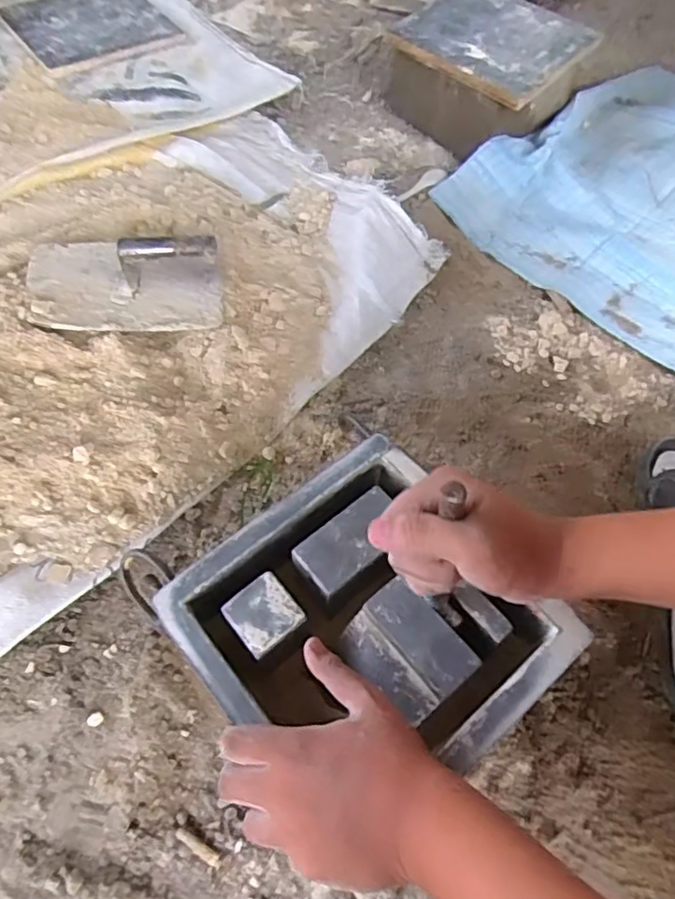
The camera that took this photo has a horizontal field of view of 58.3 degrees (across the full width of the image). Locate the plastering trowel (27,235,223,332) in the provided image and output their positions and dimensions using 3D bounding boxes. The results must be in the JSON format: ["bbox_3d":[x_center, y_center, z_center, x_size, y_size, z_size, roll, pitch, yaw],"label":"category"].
[{"bbox_3d":[-0.239,-0.207,0.700,0.204,0.086,0.134,-3,57,-4],"label":"plastering trowel"}]

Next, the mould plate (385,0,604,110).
[{"bbox_3d":[0.233,-0.621,0.910,0.237,0.024,0.243,37,63,20],"label":"mould plate"}]

